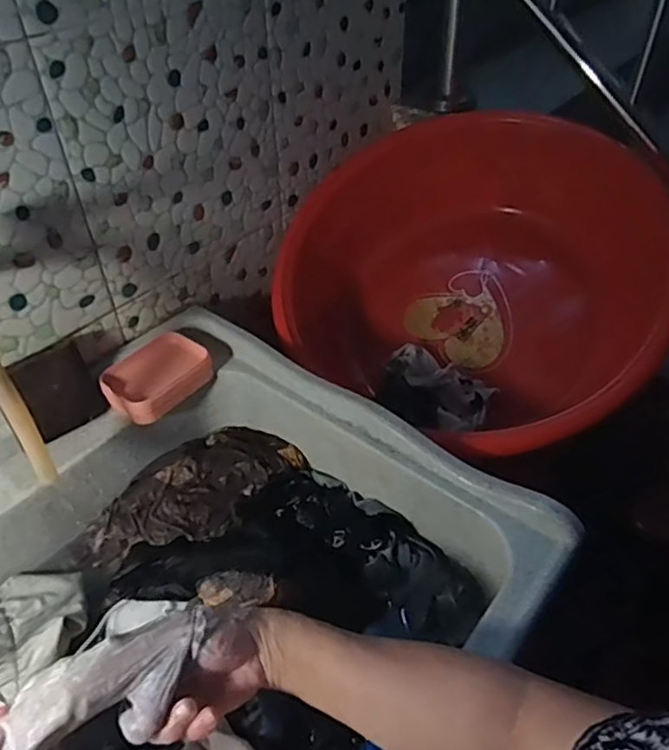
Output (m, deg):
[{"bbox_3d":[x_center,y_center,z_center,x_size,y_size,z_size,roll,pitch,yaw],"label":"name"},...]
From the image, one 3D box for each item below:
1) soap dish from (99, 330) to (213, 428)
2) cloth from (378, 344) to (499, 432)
[{"bbox_3d":[-0.222,0.001,0.749,0.090,0.033,0.121,26,49,27],"label":"soap dish"},{"bbox_3d":[0.143,0.021,0.856,0.153,0.064,0.094,28,50,28],"label":"cloth"}]

